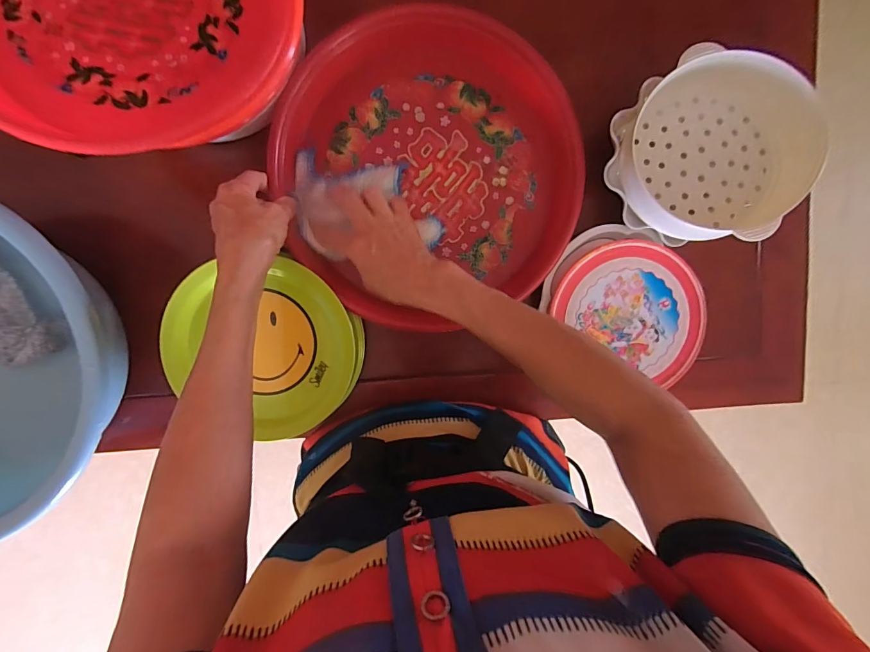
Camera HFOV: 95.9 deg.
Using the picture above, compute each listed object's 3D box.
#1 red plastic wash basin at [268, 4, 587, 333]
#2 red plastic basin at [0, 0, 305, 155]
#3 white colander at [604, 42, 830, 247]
[{"bbox_3d":[-0.005,-0.159,0.417,0.309,0.047,0.312,0,90,-5],"label":"red plastic wash basin"},{"bbox_3d":[-0.241,-0.256,0.301,0.251,0.045,0.250,0,90,-5],"label":"red plastic basin"},{"bbox_3d":[0.283,-0.174,0.397,0.197,0.072,0.175,1,96,-4],"label":"white colander"}]

